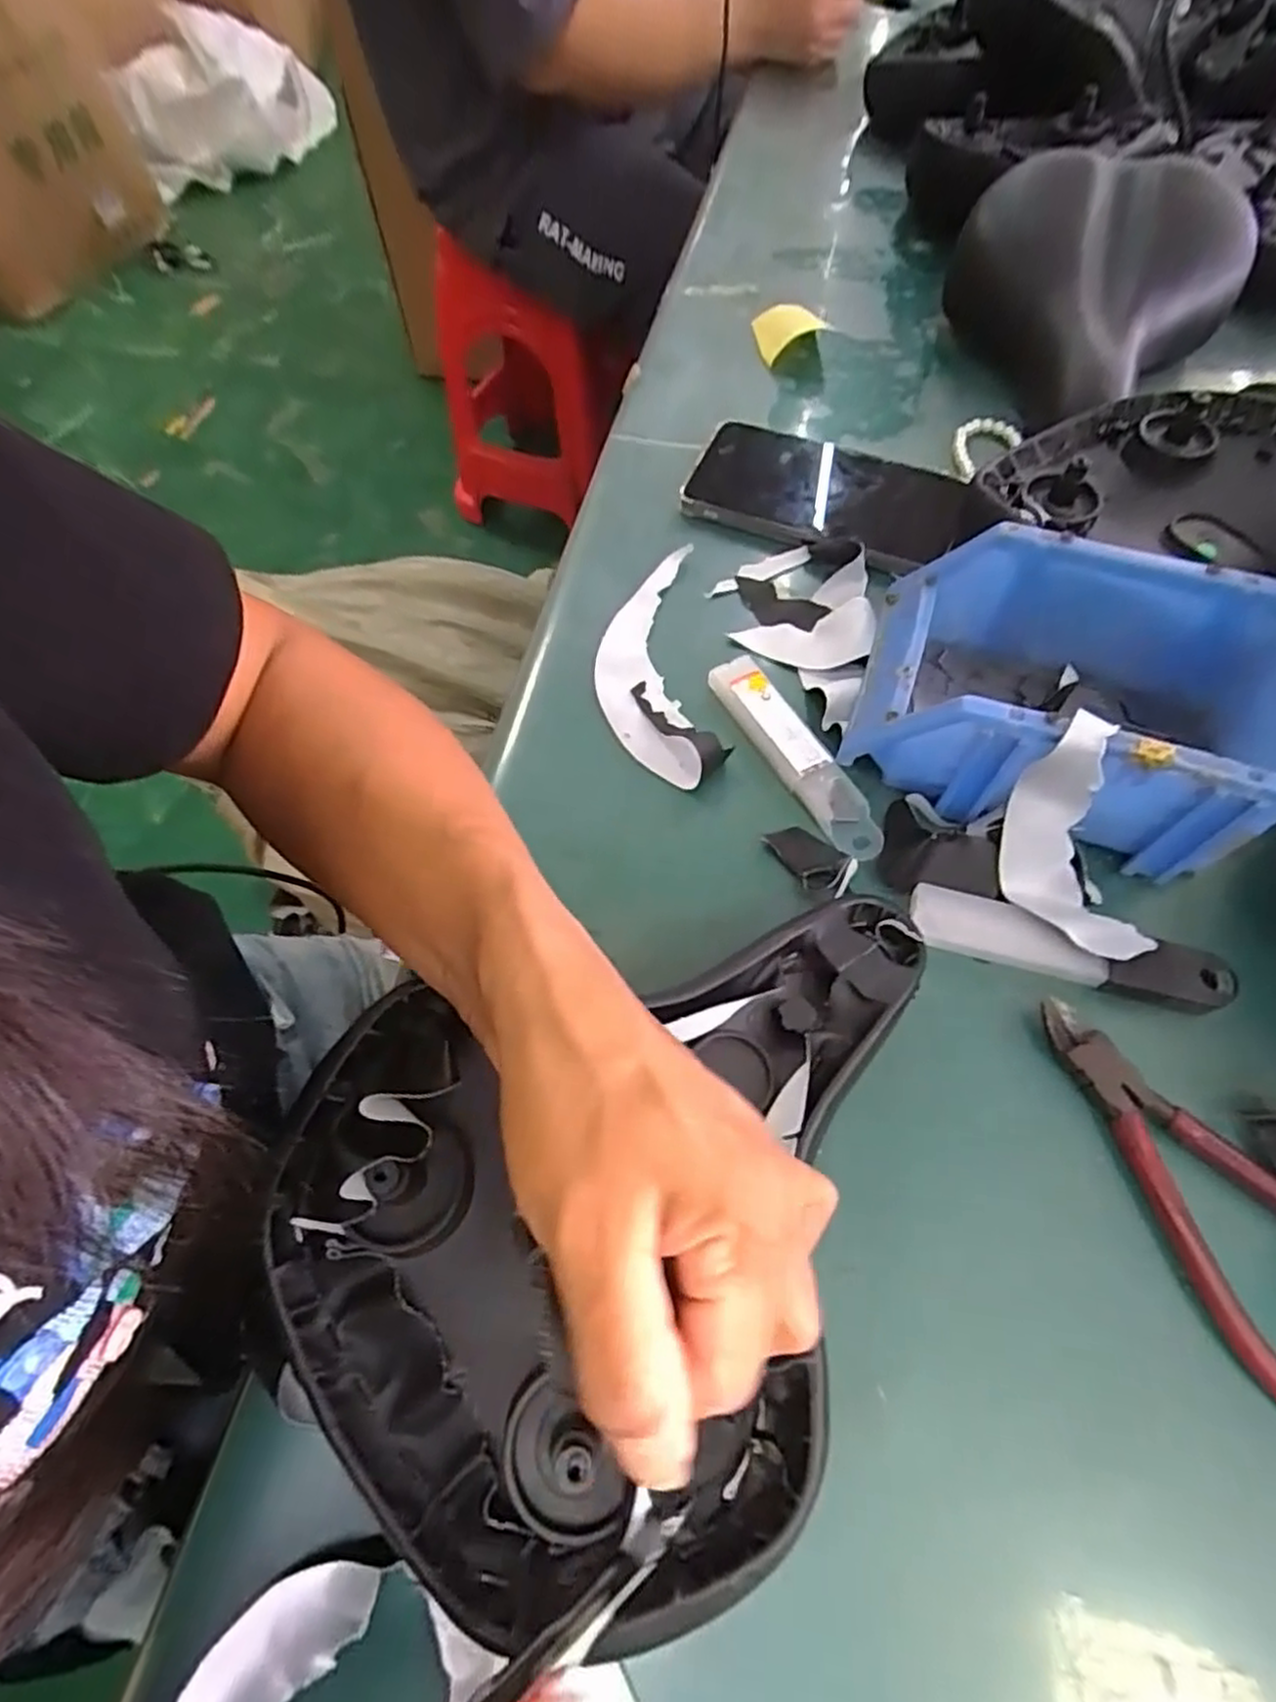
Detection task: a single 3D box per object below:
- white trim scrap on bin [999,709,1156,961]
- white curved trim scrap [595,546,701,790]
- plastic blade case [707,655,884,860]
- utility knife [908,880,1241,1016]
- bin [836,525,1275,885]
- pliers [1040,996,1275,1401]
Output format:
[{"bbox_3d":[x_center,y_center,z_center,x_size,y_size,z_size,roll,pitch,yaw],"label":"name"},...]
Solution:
[{"bbox_3d":[0.181,0.002,0.302,0.038,0.070,0.083,-21,63,-10],"label":"white trim scrap on bin"},{"bbox_3d":[0.006,-0.104,0.402,0.054,0.005,0.159,2,62,2],"label":"white curved trim scrap"},{"bbox_3d":[0.077,-0.049,0.368,0.026,0.012,0.125,-25,64,-12],"label":"plastic blade case"},{"bbox_3d":[0.183,0.042,0.316,0.128,0.015,0.026,14,63,8],"label":"utility knife"},{"bbox_3d":[0.201,-0.071,0.340,0.184,0.073,0.121,17,63,10],"label":"bin"},{"bbox_3d":[0.212,0.121,0.275,0.055,0.019,0.149,-21,63,-10],"label":"pliers"}]

